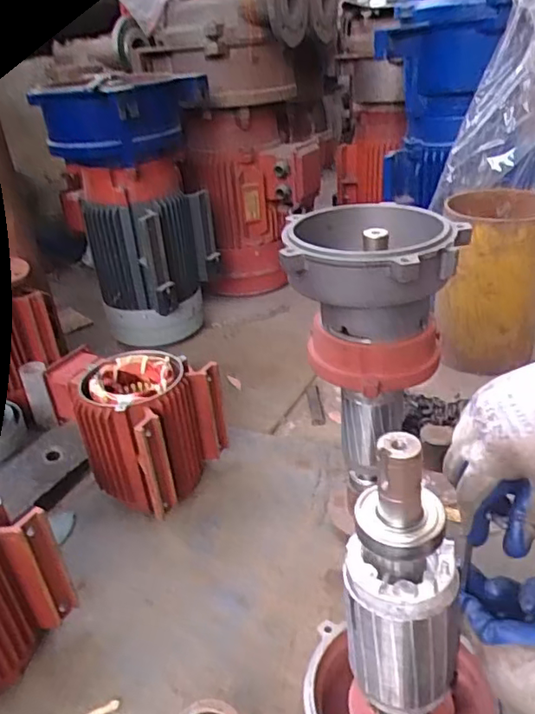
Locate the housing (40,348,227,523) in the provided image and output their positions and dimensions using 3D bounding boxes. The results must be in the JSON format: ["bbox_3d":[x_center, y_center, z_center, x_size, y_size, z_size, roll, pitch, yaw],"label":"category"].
[{"bbox_3d":[-0.222,0.101,0.975,0.260,0.188,0.196,16,35,32],"label":"housing"}]

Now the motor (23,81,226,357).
[{"bbox_3d":[-0.321,-0.345,1.429,0.304,0.648,0.331,10,34,25],"label":"motor"}]

